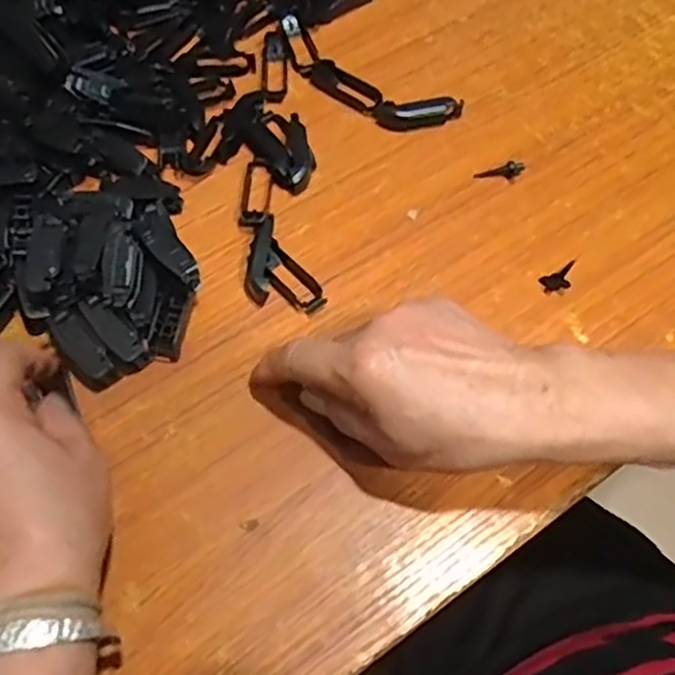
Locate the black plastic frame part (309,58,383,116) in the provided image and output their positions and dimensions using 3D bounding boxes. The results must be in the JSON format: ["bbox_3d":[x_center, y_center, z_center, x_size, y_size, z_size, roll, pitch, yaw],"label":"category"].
[{"bbox_3d":[0.005,-0.174,0.483,0.056,0.011,0.020,31,67,13],"label":"black plastic frame part"}]

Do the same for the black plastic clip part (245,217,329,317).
[{"bbox_3d":[-0.038,-0.038,0.415,0.036,0.014,0.063,-30,68,-15],"label":"black plastic clip part"}]

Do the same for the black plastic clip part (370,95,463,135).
[{"bbox_3d":[0.054,-0.150,0.469,0.059,0.017,0.020,2,64,0],"label":"black plastic clip part"}]

